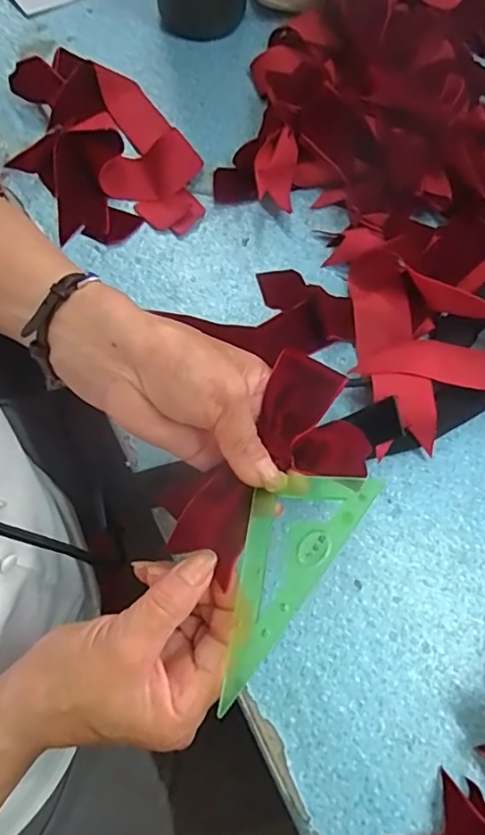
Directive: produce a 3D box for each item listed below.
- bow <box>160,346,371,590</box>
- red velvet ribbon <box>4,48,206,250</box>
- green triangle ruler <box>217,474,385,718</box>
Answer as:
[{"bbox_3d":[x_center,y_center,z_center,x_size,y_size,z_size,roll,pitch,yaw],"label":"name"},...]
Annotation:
[{"bbox_3d":[0.016,0.029,0.298,0.064,0.016,0.123,36,83,12],"label":"bow"},{"bbox_3d":[-0.110,-0.220,0.445,0.132,0.031,0.177,-9,68,-6],"label":"red velvet ribbon"},{"bbox_3d":[0.012,0.071,0.273,0.050,0.004,0.121,29,73,33],"label":"green triangle ruler"}]

